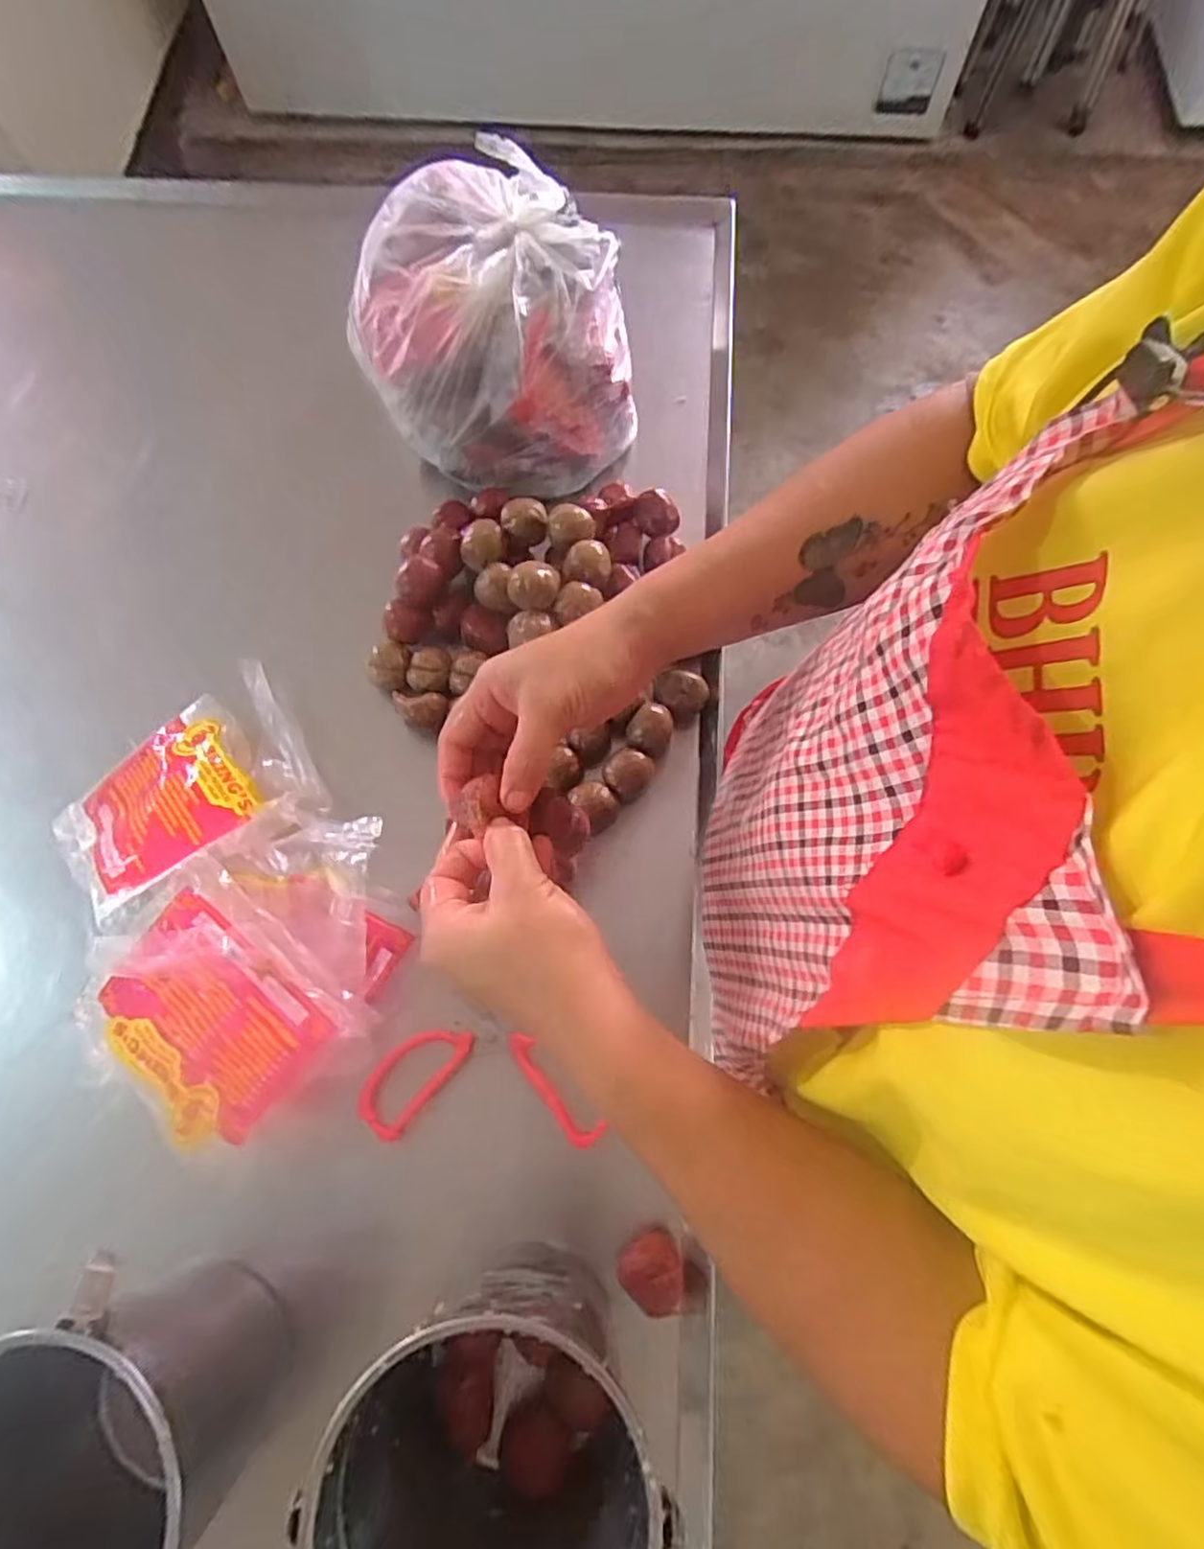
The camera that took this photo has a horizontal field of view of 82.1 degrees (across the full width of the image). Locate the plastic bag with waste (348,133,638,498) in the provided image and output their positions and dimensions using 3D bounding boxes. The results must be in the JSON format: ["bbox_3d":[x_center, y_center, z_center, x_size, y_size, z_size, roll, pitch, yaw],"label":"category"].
[{"bbox_3d":[-0.086,-0.354,0.545,0.200,0.112,0.234,-15,72,-4],"label":"plastic bag with waste"}]

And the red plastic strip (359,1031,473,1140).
[{"bbox_3d":[-0.120,0.190,0.439,0.039,0.006,0.078,39,76,13],"label":"red plastic strip"}]

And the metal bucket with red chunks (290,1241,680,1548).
[{"bbox_3d":[-0.048,0.310,0.327,0.128,0.138,0.127,0,71,1],"label":"metal bucket with red chunks"}]

